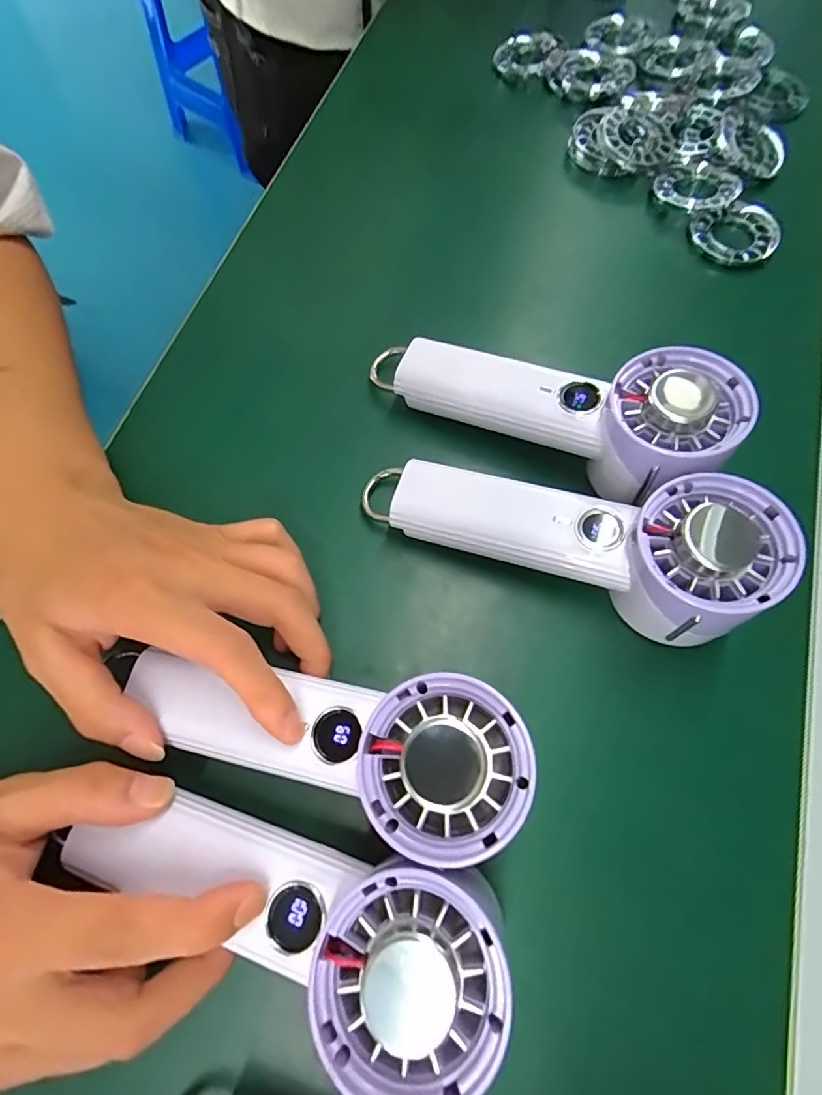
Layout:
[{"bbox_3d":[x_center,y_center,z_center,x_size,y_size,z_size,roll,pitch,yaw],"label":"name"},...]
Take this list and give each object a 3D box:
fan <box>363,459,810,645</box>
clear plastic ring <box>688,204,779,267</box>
[{"bbox_3d":[0.070,-0.008,0.253,0.199,0.060,0.063,14,69,18],"label":"fan"},{"bbox_3d":[0.225,-0.222,0.357,0.052,0.016,0.051,0,70,-1],"label":"clear plastic ring"}]

